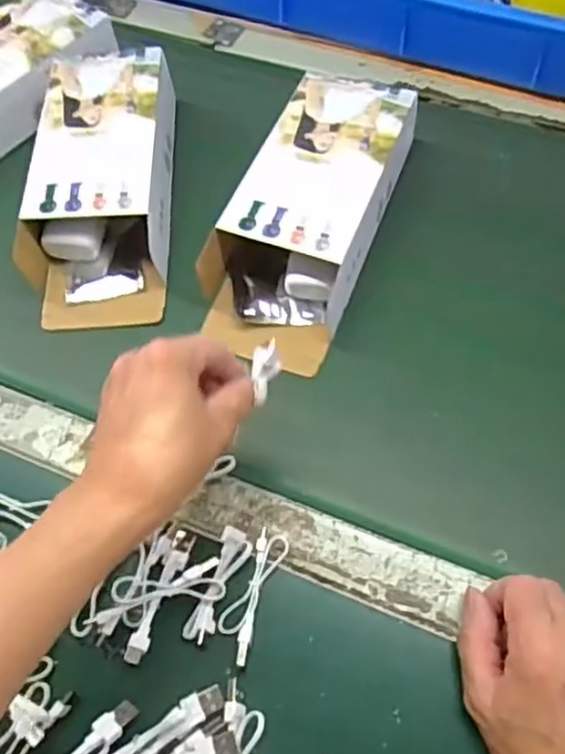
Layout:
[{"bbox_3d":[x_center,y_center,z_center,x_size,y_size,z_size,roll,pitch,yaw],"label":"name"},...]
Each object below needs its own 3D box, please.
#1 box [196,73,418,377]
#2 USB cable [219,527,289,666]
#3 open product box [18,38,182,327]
[{"bbox_3d":[0.020,-0.131,0.538,0.114,0.051,0.247,19,63,14],"label":"box"},{"bbox_3d":[-0.019,0.127,0.407,0.023,0.010,0.078,16,62,12],"label":"USB cable"},{"bbox_3d":[-0.144,-0.162,0.562,0.108,0.058,0.252,0,73,3],"label":"open product box"}]

